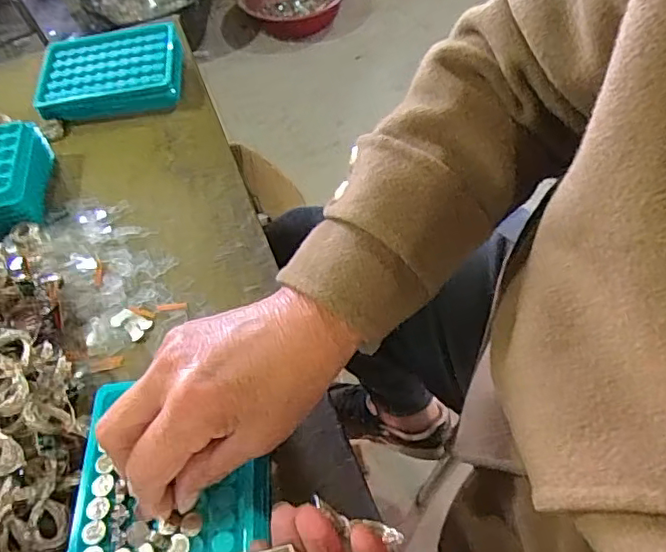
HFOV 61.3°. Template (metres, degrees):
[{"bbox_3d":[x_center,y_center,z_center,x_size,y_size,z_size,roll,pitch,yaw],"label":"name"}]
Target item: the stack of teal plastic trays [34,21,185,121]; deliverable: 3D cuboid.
[{"bbox_3d":[-0.214,-0.197,0.542,0.130,0.039,0.093,-8,54,-5],"label":"stack of teal plastic trays"}]

